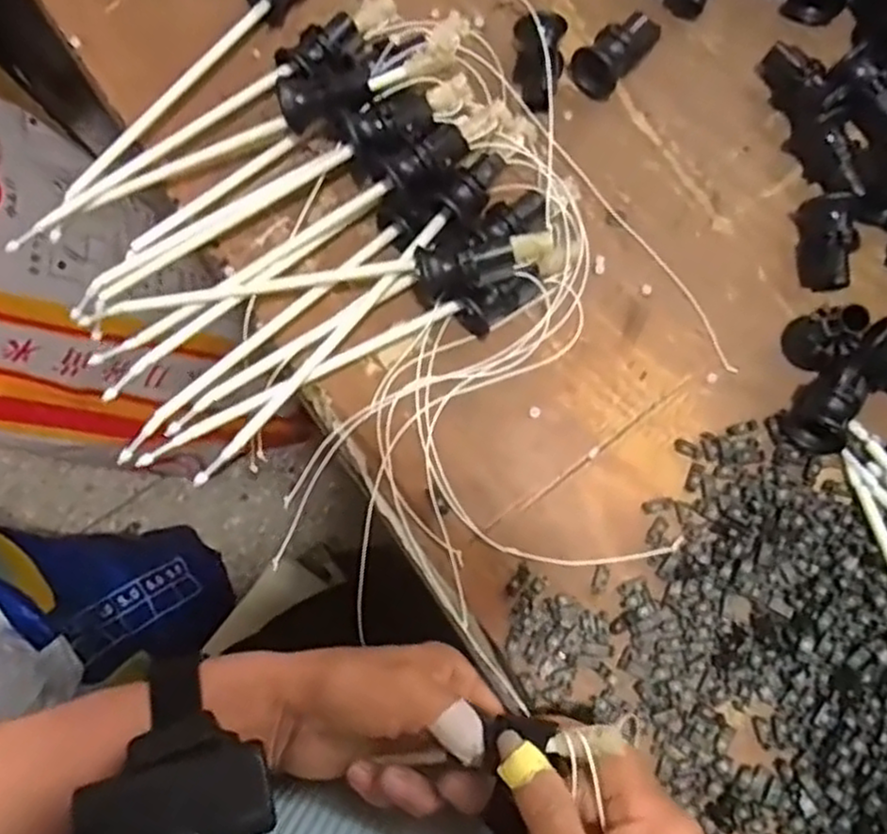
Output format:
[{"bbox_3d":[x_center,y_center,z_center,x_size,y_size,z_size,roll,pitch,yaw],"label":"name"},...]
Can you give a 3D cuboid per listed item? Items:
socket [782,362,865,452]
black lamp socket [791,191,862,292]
[{"bbox_3d":[0.194,-0.005,0.372,0.027,0.026,0.046,34,83,8],"label":"socket"},{"bbox_3d":[0.205,-0.092,0.392,0.027,0.024,0.048,-1,80,2],"label":"black lamp socket"}]

